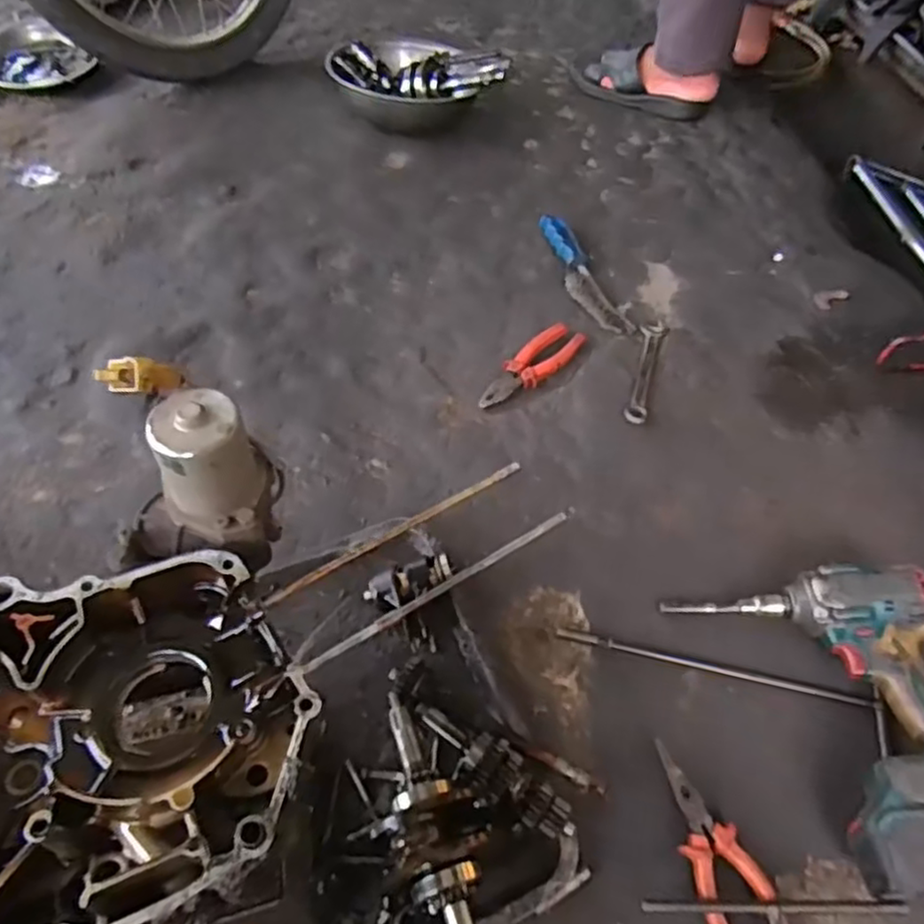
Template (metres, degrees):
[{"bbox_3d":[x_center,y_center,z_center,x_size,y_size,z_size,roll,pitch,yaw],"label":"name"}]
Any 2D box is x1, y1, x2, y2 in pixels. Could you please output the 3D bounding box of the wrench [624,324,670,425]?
[{"bbox_3d":[0.229,-0.114,0.844,0.029,0.007,0.181,16,55,9],"label":"wrench"}]

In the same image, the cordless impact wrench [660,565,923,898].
[{"bbox_3d":[0.309,0.211,0.561,0.208,0.089,0.255,-1,54,-3],"label":"cordless impact wrench"}]

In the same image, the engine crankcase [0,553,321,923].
[{"bbox_3d":[-0.202,0.151,0.341,0.249,0.065,0.177,-14,56,-12],"label":"engine crankcase"}]

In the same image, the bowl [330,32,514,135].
[{"bbox_3d":[-0.076,-0.654,1.174,0.295,0.100,0.208,0,54,-2],"label":"bowl"}]

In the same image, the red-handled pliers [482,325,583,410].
[{"bbox_3d":[0.086,-0.122,0.841,0.058,0.019,0.173,37,61,22],"label":"red-handled pliers"}]

